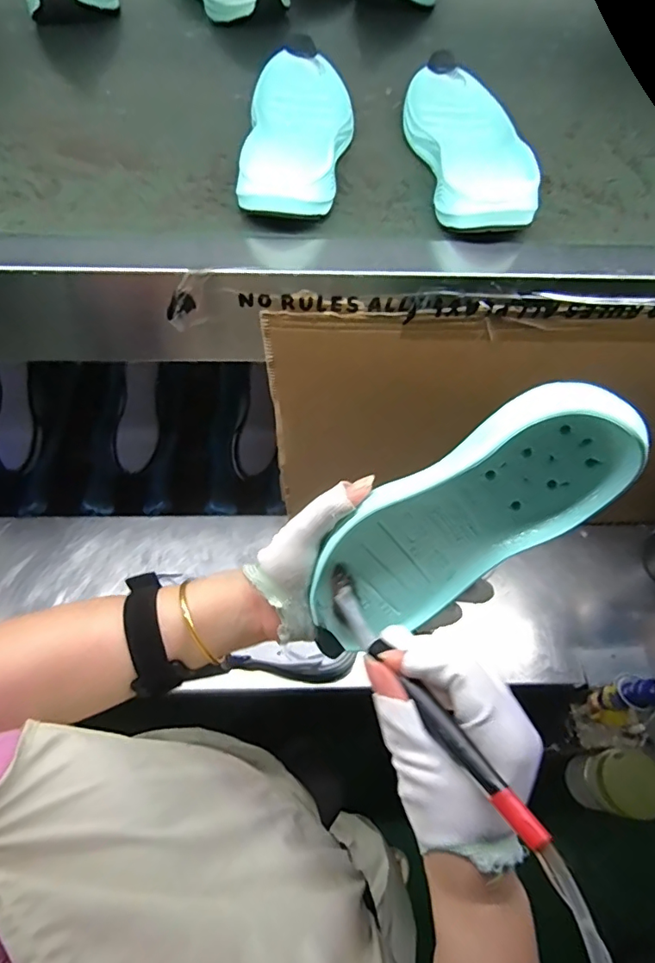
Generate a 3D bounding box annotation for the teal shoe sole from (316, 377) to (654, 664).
[{"bbox_3d":[0.071,0.028,0.298,0.082,0.218,0.027,44,23,-6],"label":"teal shoe sole"}]

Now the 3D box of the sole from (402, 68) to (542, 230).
[{"bbox_3d":[0.116,-0.288,0.425,0.098,0.037,0.217,3,61,-1],"label":"sole"}]

